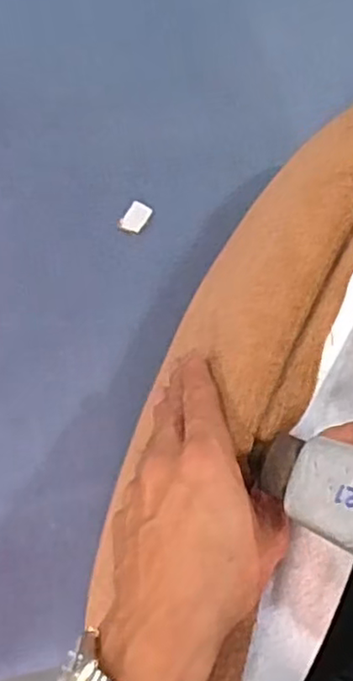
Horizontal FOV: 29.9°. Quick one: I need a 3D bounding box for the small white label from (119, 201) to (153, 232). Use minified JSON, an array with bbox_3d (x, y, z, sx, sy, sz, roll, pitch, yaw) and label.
[{"bbox_3d":[-0.032,-0.099,0.527,0.018,0.004,0.026,35,83,-5],"label":"small white label"}]

